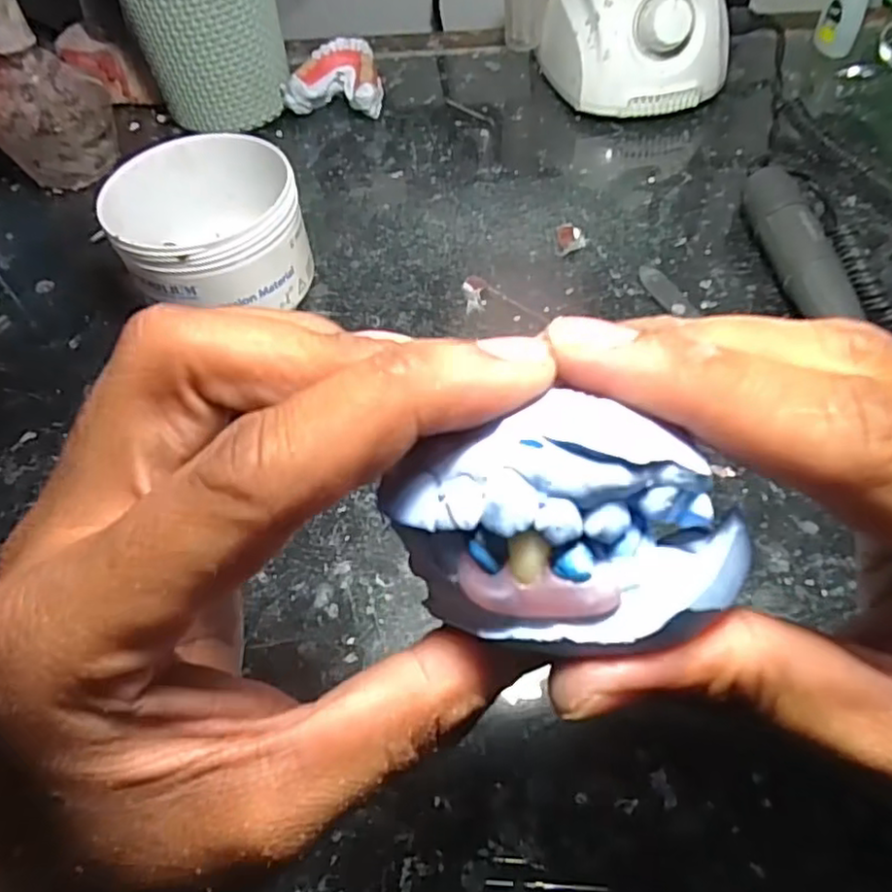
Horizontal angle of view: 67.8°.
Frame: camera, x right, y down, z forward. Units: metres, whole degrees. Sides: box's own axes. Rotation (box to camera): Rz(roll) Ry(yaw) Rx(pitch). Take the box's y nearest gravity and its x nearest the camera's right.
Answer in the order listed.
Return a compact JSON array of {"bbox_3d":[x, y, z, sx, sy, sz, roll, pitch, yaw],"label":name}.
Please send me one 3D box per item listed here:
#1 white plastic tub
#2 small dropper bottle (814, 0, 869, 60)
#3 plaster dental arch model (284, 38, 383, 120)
[{"bbox_3d":[-0.119,-0.111,0.341,0.090,0.066,0.100,-23,57,-12],"label":"white plastic tub"},{"bbox_3d":[0.275,-0.310,0.446,0.025,0.082,0.027,18,58,16],"label":"small dropper bottle"},{"bbox_3d":[-0.076,-0.252,0.460,0.065,0.035,0.050,1,55,5],"label":"plaster dental arch model"}]

